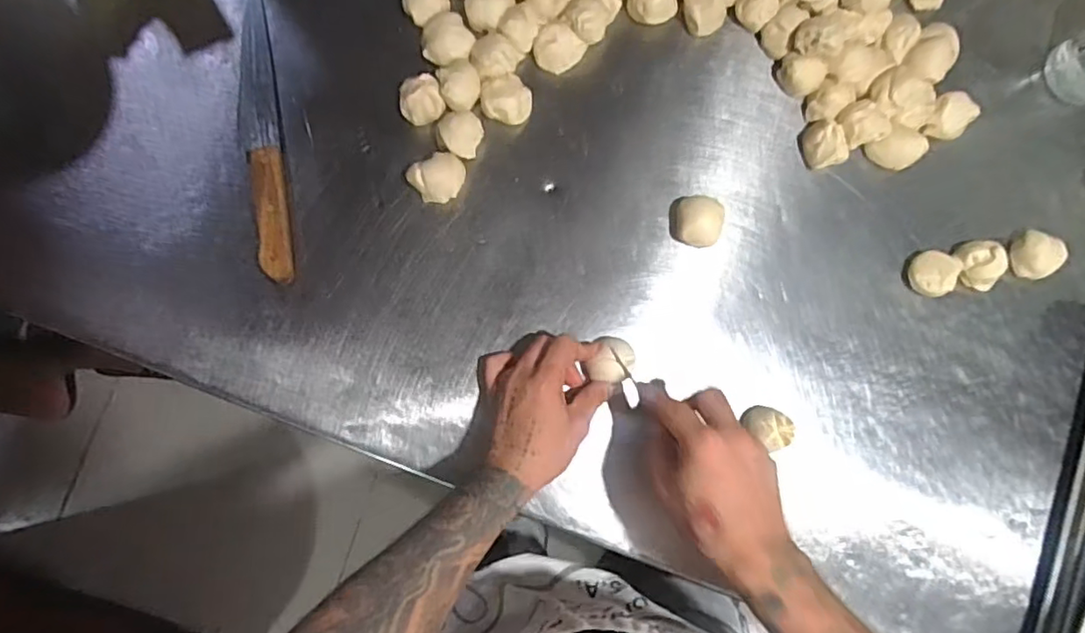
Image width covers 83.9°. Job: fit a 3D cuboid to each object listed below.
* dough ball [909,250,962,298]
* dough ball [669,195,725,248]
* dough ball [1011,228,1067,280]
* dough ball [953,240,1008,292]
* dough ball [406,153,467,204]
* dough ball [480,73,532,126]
[{"bbox_3d":[0.377,-0.042,0.586,0.036,0.034,0.047,40,83,1],"label":"dough ball"},{"bbox_3d":[0.147,-0.090,0.575,0.045,0.024,0.051,1,85,-4],"label":"dough ball"},{"bbox_3d":[0.489,-0.062,0.604,0.040,0.037,0.048,-19,86,-5],"label":"dough ball"},{"bbox_3d":[0.426,-0.051,0.592,0.042,0.031,0.043,0,85,-4],"label":"dough ball"},{"bbox_3d":[-0.096,-0.130,0.570,0.050,0.025,0.041,-37,88,-6],"label":"dough ball"},{"bbox_3d":[-0.034,-0.207,0.579,0.048,0.029,0.043,-7,85,-4],"label":"dough ball"}]

